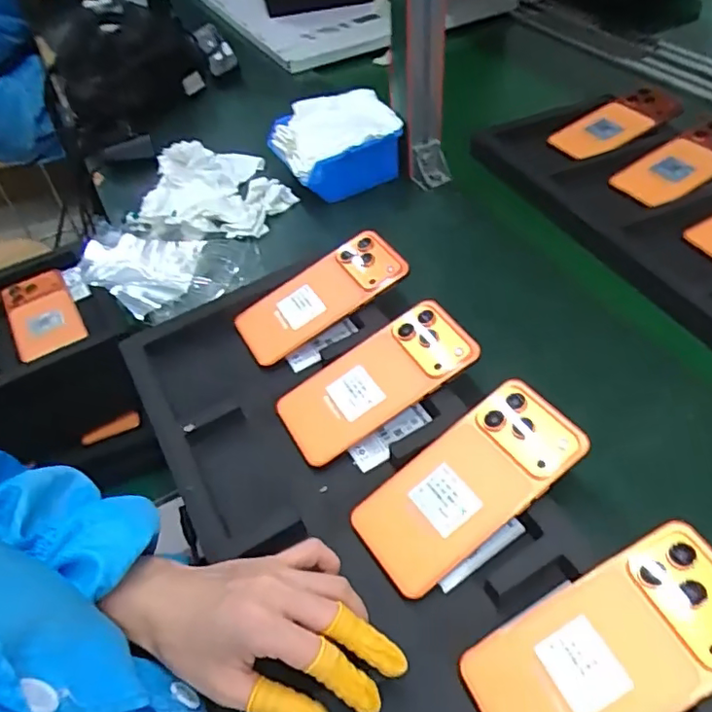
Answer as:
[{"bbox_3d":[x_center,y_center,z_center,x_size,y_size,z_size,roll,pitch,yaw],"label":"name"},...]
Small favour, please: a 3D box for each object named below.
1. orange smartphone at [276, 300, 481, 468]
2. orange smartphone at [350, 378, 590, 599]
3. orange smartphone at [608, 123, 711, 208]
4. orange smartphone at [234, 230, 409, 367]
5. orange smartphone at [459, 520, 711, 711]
[{"bbox_3d":[0.017,0.019,0.475,0.168,0.008,0.075,-33,59,-3],"label":"orange smartphone"},{"bbox_3d":[0.079,0.090,0.404,0.163,0.007,0.075,-38,56,-4],"label":"orange smartphone"},{"bbox_3d":[0.384,-0.225,0.658,0.174,0.017,0.076,-29,52,-2],"label":"orange smartphone"},{"bbox_3d":[-0.035,-0.058,0.543,0.164,0.014,0.073,-34,54,-3],"label":"orange smartphone"},{"bbox_3d":[0.145,0.167,0.323,0.163,0.006,0.078,-31,53,-1],"label":"orange smartphone"}]

